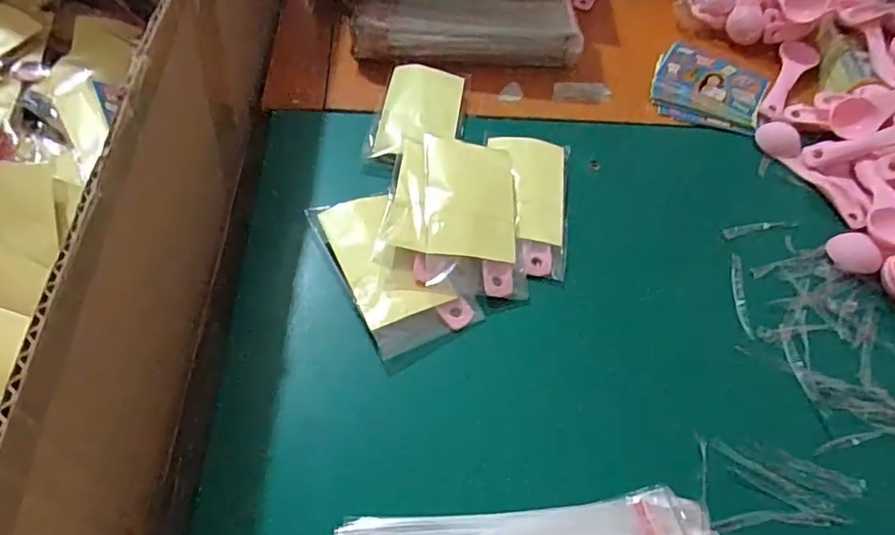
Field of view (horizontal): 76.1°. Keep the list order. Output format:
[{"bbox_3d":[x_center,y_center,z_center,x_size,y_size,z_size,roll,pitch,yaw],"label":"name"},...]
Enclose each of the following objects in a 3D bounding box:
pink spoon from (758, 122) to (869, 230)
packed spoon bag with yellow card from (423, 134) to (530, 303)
[{"bbox_3d":[0.298,-0.079,0.462,0.030,0.014,0.109,-23,62,-21],"label":"pink spoon"},{"bbox_3d":[0.018,-0.037,0.386,0.067,0.008,0.115,5,66,-17],"label":"packed spoon bag with yellow card"}]

